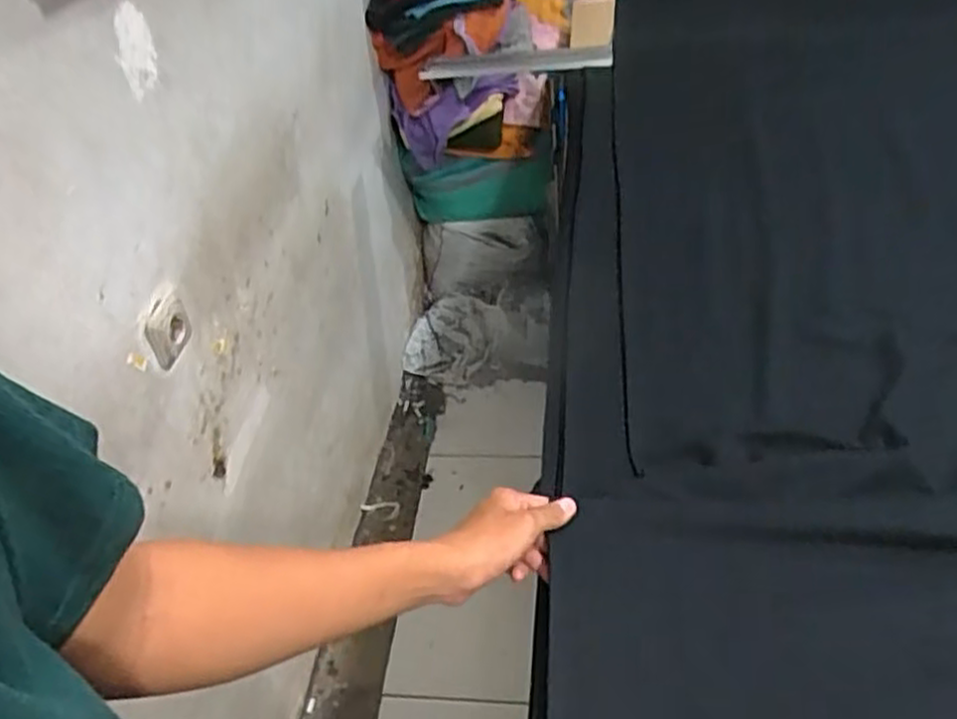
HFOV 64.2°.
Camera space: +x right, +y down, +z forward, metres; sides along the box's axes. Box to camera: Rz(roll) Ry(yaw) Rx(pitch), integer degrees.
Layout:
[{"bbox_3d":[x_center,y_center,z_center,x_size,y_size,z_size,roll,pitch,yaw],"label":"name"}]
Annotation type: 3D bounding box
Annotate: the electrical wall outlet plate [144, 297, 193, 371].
[{"bbox_3d":[-0.396,-0.042,0.979,0.010,0.085,0.087,4,44,12],"label":"electrical wall outlet plate"}]

